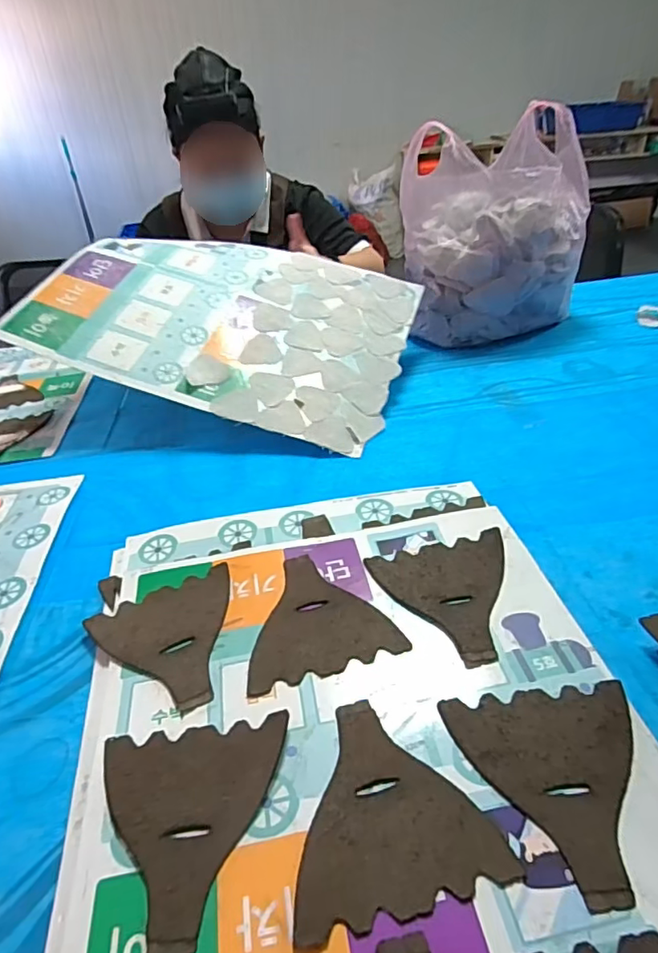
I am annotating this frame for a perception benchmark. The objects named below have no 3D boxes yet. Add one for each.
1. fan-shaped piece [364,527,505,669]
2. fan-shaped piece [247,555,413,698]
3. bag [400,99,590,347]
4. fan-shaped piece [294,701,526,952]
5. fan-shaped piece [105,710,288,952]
[{"bbox_3d":[0.110,0.106,0.487,0.123,0.004,0.132,-11,38,-1],"label":"fan-shaped piece"},{"bbox_3d":[-0.014,0.118,0.489,0.125,0.004,0.129,-12,37,-9],"label":"fan-shaped piece"},{"bbox_3d":[0.278,-0.409,0.945,0.293,0.302,0.247,6,37,14],"label":"bag"},{"bbox_3d":[0.033,0.208,0.359,0.128,0.004,0.128,-12,37,-9],"label":"fan-shaped piece"},{"bbox_3d":[-0.091,0.223,0.355,0.124,0.006,0.131,-6,36,-1],"label":"fan-shaped piece"}]

